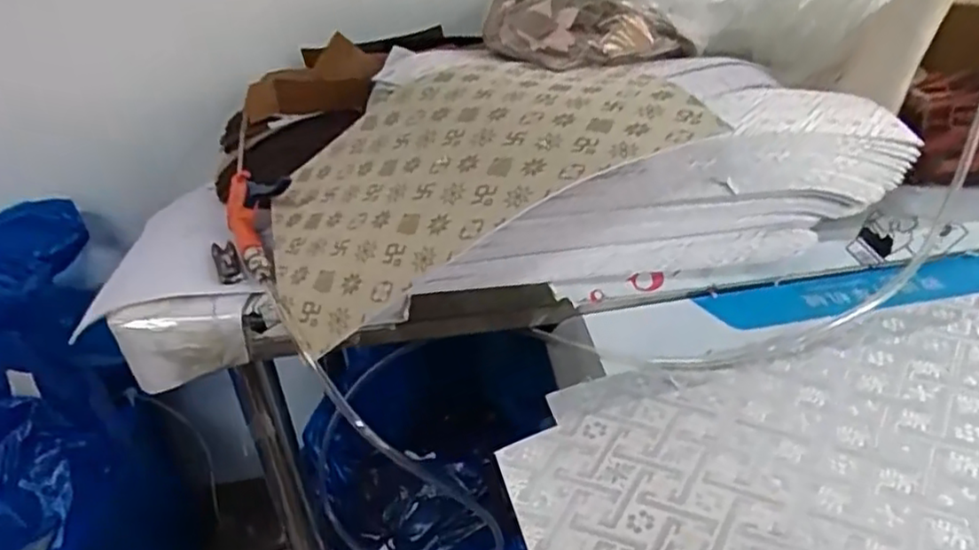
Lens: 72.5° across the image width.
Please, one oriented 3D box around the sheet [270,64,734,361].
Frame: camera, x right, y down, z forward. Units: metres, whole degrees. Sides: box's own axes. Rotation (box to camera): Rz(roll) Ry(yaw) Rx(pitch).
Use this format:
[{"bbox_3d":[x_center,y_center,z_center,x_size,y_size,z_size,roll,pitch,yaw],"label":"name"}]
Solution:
[{"bbox_3d":[-0.022,-0.092,0.645,0.390,0.144,0.253,-10,31,-7],"label":"sheet"}]

